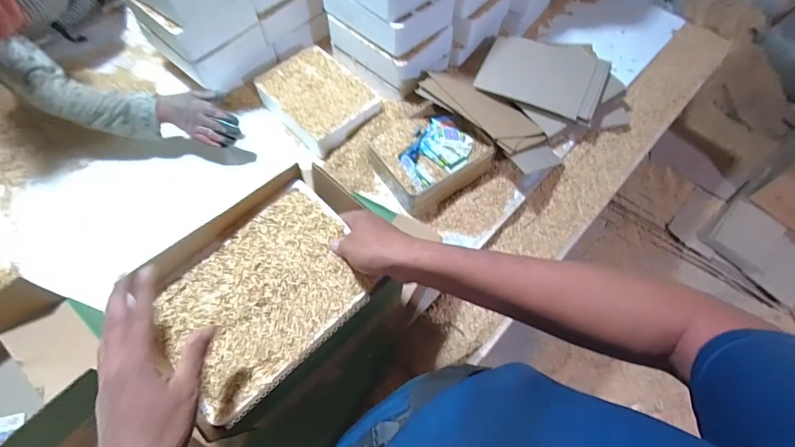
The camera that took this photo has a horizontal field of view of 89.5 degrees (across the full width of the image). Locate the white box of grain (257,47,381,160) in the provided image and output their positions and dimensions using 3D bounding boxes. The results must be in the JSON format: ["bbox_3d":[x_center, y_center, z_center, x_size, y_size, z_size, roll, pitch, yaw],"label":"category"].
[{"bbox_3d":[-0.182,-0.287,0.934,0.181,0.070,0.244,-40,70,-19],"label":"white box of grain"}]

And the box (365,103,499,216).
[{"bbox_3d":[0.072,-0.147,0.855,0.218,0.077,0.180,-34,68,-17],"label":"box"}]

